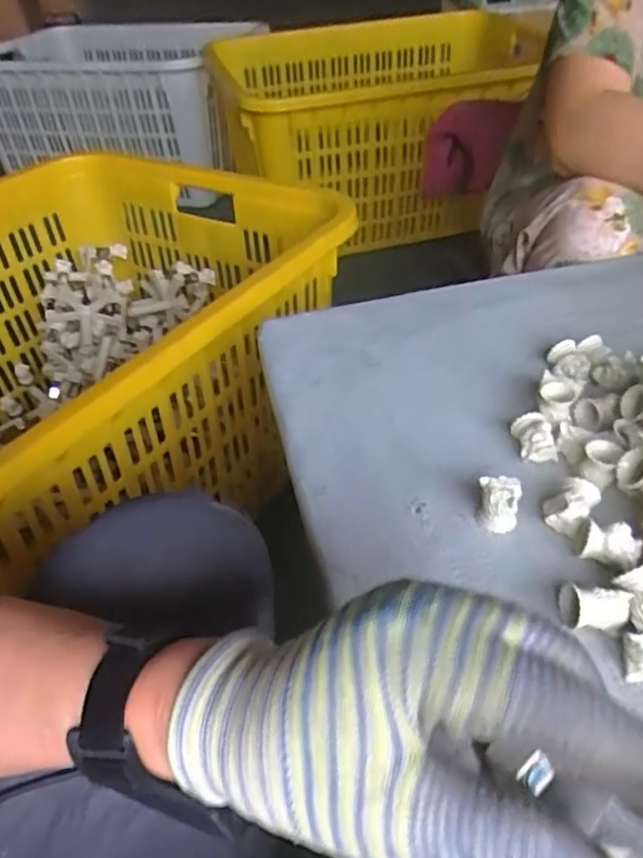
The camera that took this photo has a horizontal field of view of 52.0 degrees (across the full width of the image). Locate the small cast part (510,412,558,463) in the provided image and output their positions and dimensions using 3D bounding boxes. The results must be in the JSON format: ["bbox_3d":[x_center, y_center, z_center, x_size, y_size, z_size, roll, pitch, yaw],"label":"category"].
[{"bbox_3d":[0.144,0.006,0.446,0.023,0.022,0.031,-7,40,-2],"label":"small cast part"}]

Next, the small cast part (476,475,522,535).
[{"bbox_3d":[0.107,0.046,0.397,0.023,0.030,0.018,5,41,12],"label":"small cast part"}]

